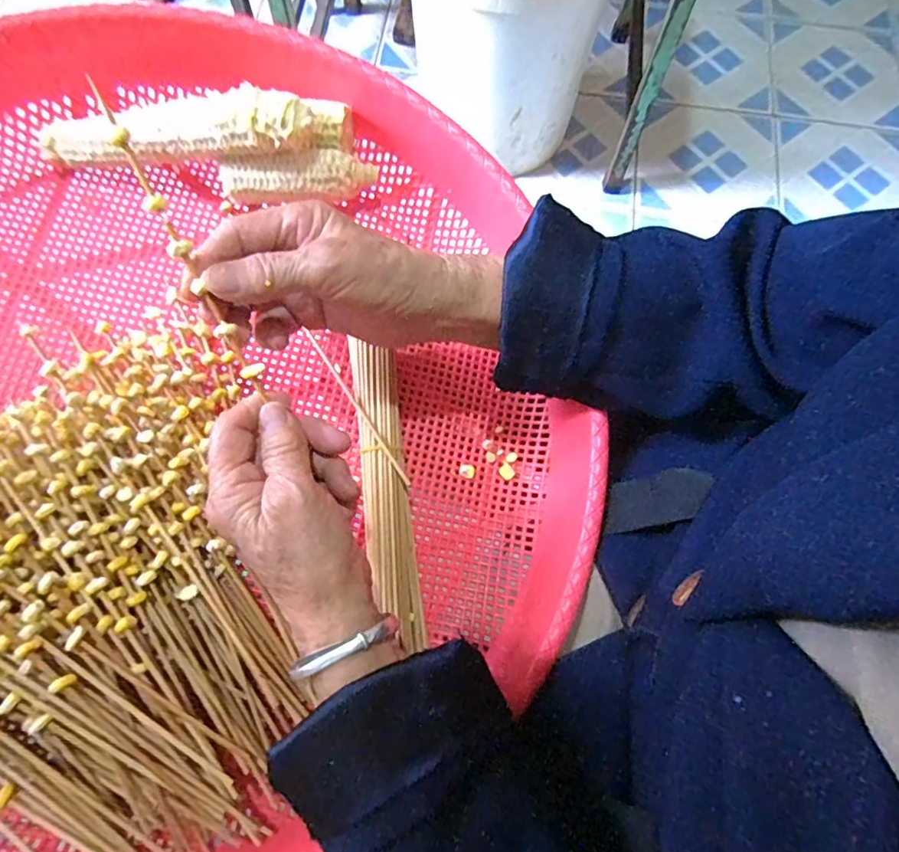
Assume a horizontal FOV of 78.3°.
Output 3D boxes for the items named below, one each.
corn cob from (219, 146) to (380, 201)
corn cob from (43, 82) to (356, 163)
[{"bbox_3d":[-0.106,-0.176,0.382,0.098,0.026,0.029,-5,69,-4],"label":"corn cob"},{"bbox_3d":[-0.166,-0.192,0.359,0.197,0.036,0.039,-6,69,-4],"label":"corn cob"}]

